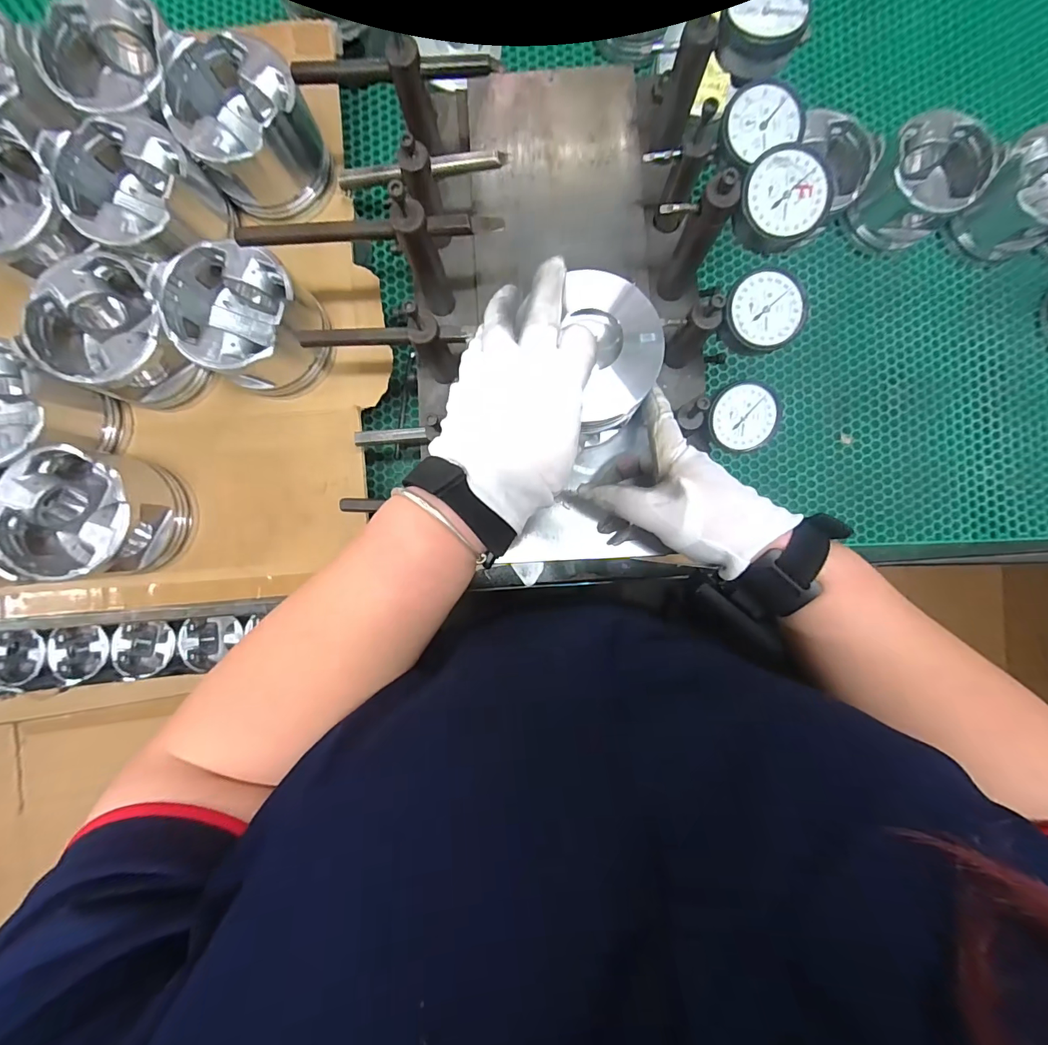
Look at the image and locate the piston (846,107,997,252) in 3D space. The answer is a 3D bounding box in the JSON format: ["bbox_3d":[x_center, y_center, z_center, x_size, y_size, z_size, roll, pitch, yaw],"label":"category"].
[{"bbox_3d":[0.418,-0.359,0.482,0.099,0.088,0.094,-28,89,-1],"label":"piston"}]

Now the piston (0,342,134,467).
[{"bbox_3d":[-0.413,-0.086,0.369,0.110,0.078,0.097,25,89,1],"label":"piston"}]

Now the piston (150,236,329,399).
[{"bbox_3d":[-0.223,-0.164,0.365,0.099,0.085,0.103,0,88,0],"label":"piston"}]

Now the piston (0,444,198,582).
[{"bbox_3d":[-0.350,-0.007,0.366,0.102,0.069,0.097,8,88,0],"label":"piston"}]

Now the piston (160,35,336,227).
[{"bbox_3d":[-0.231,-0.329,0.381,0.094,0.087,0.096,0,88,0],"label":"piston"}]

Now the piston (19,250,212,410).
[{"bbox_3d":[-0.330,-0.155,0.368,0.101,0.072,0.095,0,88,0],"label":"piston"}]

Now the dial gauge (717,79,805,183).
[{"bbox_3d":[0.164,-0.278,0.312,0.055,0.019,0.048,-30,89,-1],"label":"dial gauge"}]

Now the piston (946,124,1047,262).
[{"bbox_3d":[0.541,-0.352,0.484,0.104,0.089,0.100,-37,89,-1],"label":"piston"}]

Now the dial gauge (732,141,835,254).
[{"bbox_3d":[0.165,-0.206,0.285,0.054,0.023,0.054,0,88,0],"label":"dial gauge"}]

